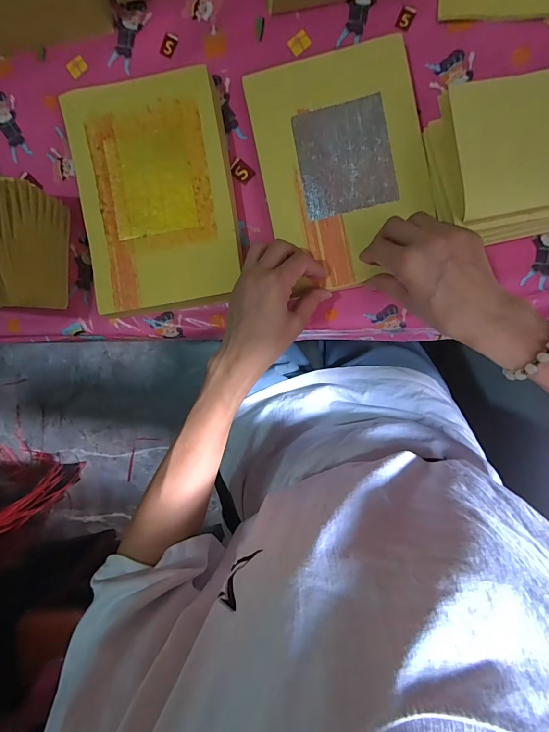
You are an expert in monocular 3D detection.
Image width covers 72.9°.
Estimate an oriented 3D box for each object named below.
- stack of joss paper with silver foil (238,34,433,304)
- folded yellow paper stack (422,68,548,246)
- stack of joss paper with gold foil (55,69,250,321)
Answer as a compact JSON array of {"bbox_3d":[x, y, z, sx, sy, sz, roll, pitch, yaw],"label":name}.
[{"bbox_3d":[0.068,-0.197,0.373,0.158,0.014,0.220,-11,91,6],"label":"stack of joss paper with silver foil"},{"bbox_3d":[0.230,-0.184,0.331,0.166,0.066,0.119,-8,94,6],"label":"folded yellow paper stack"},{"bbox_3d":[-0.126,-0.178,0.394,0.161,0.023,0.233,-7,94,6],"label":"stack of joss paper with gold foil"}]

